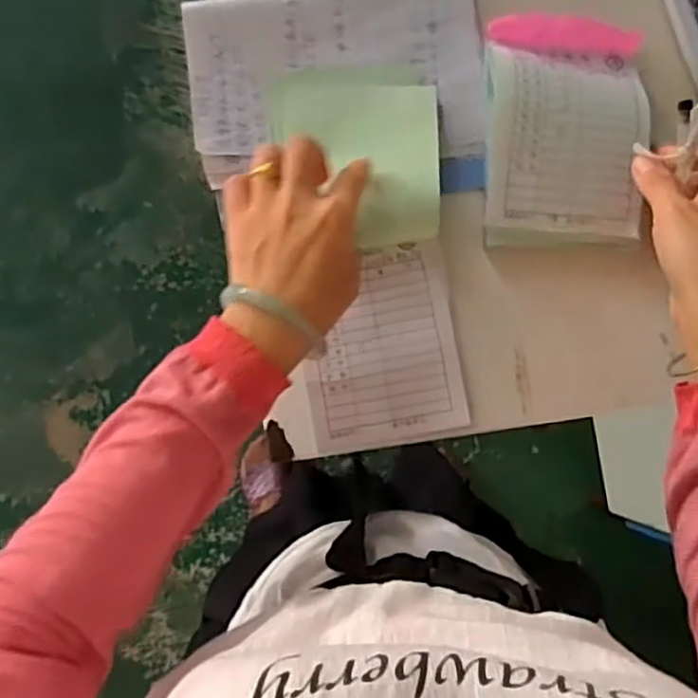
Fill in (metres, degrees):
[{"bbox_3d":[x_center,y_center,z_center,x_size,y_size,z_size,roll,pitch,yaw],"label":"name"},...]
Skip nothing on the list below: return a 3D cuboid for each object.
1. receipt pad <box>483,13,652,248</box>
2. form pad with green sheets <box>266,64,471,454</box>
[{"bbox_3d":[0.146,-0.152,0.473,0.107,0.033,0.157,0,86,-4],"label":"receipt pad"},{"bbox_3d":[0.011,-0.070,0.465,0.116,0.038,0.263,-5,85,-4],"label":"form pad with green sheets"}]

